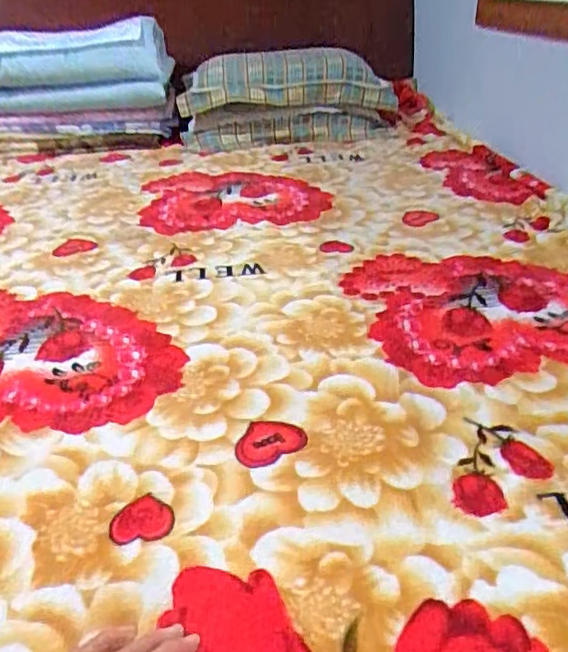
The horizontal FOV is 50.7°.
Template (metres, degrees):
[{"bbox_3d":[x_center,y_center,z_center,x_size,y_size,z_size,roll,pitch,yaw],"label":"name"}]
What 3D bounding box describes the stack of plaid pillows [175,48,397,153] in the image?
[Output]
[{"bbox_3d":[-0.028,-0.542,1.442,0.512,0.241,0.330,9,33,22],"label":"stack of plaid pillows"}]

